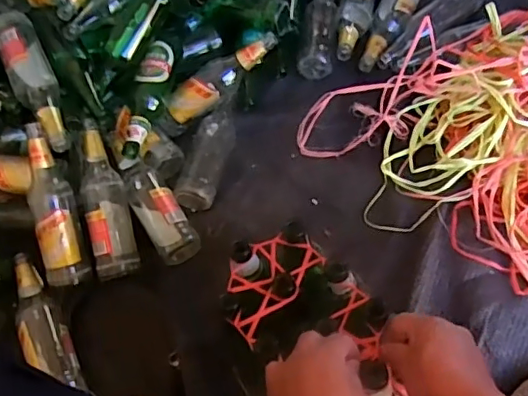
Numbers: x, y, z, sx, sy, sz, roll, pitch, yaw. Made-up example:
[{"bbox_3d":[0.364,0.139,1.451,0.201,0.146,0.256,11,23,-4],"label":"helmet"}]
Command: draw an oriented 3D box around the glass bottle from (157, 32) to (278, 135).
[{"bbox_3d":[-0.087,-0.207,0.994,0.259,0.063,0.062,-35,63,16],"label":"glass bottle"}]

